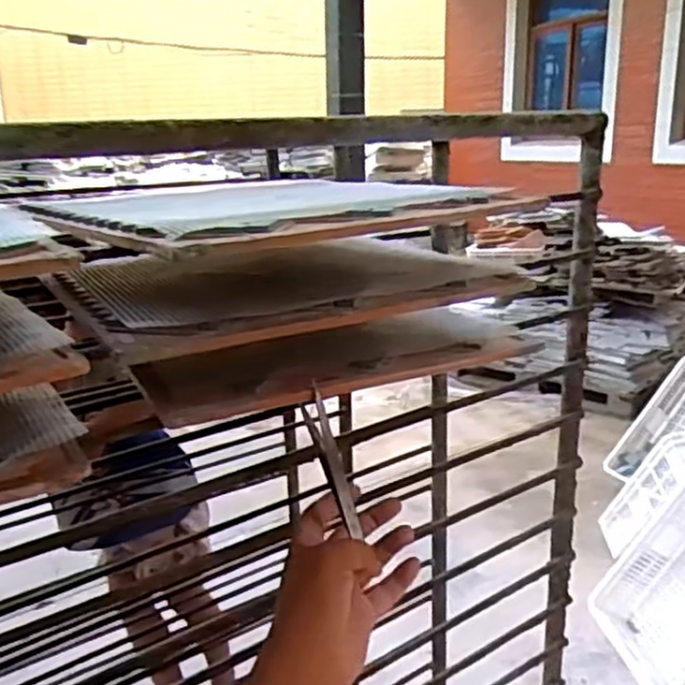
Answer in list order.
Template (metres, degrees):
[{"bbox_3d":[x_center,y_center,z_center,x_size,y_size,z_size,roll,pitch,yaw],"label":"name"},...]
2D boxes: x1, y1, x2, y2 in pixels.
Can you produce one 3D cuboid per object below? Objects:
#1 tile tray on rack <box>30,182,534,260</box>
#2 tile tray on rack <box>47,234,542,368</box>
[{"bbox_3d":[-0.036,-0.100,0.522,0.297,0.015,0.249,-14,20,-35],"label":"tile tray on rack"},{"bbox_3d":[-0.052,-0.051,0.561,0.297,0.021,0.259,-11,18,-28],"label":"tile tray on rack"}]

